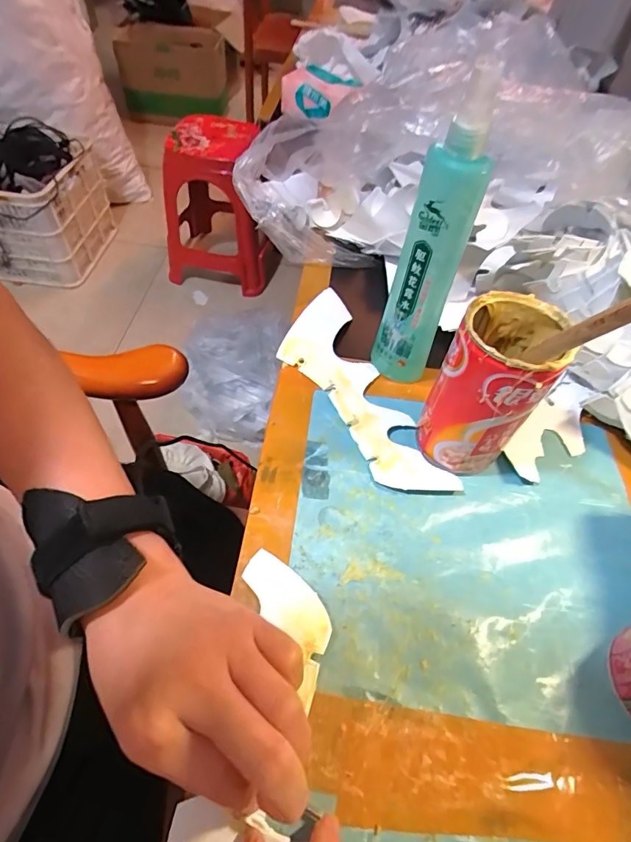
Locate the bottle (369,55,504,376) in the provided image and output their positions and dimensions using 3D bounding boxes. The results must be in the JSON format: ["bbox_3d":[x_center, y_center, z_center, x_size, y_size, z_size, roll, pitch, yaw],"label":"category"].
[{"bbox_3d":[0.077,-0.111,0.312,0.046,0.207,0.039,12,54,6],"label":"bottle"}]

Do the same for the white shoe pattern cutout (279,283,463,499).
[{"bbox_3d":[0.029,-0.027,0.373,0.071,0.018,0.220,-18,55,-13],"label":"white shoe pattern cutout"}]

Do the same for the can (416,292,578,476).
[{"bbox_3d":[0.113,-0.020,0.305,0.062,0.123,0.061,3,54,-4],"label":"can"}]

